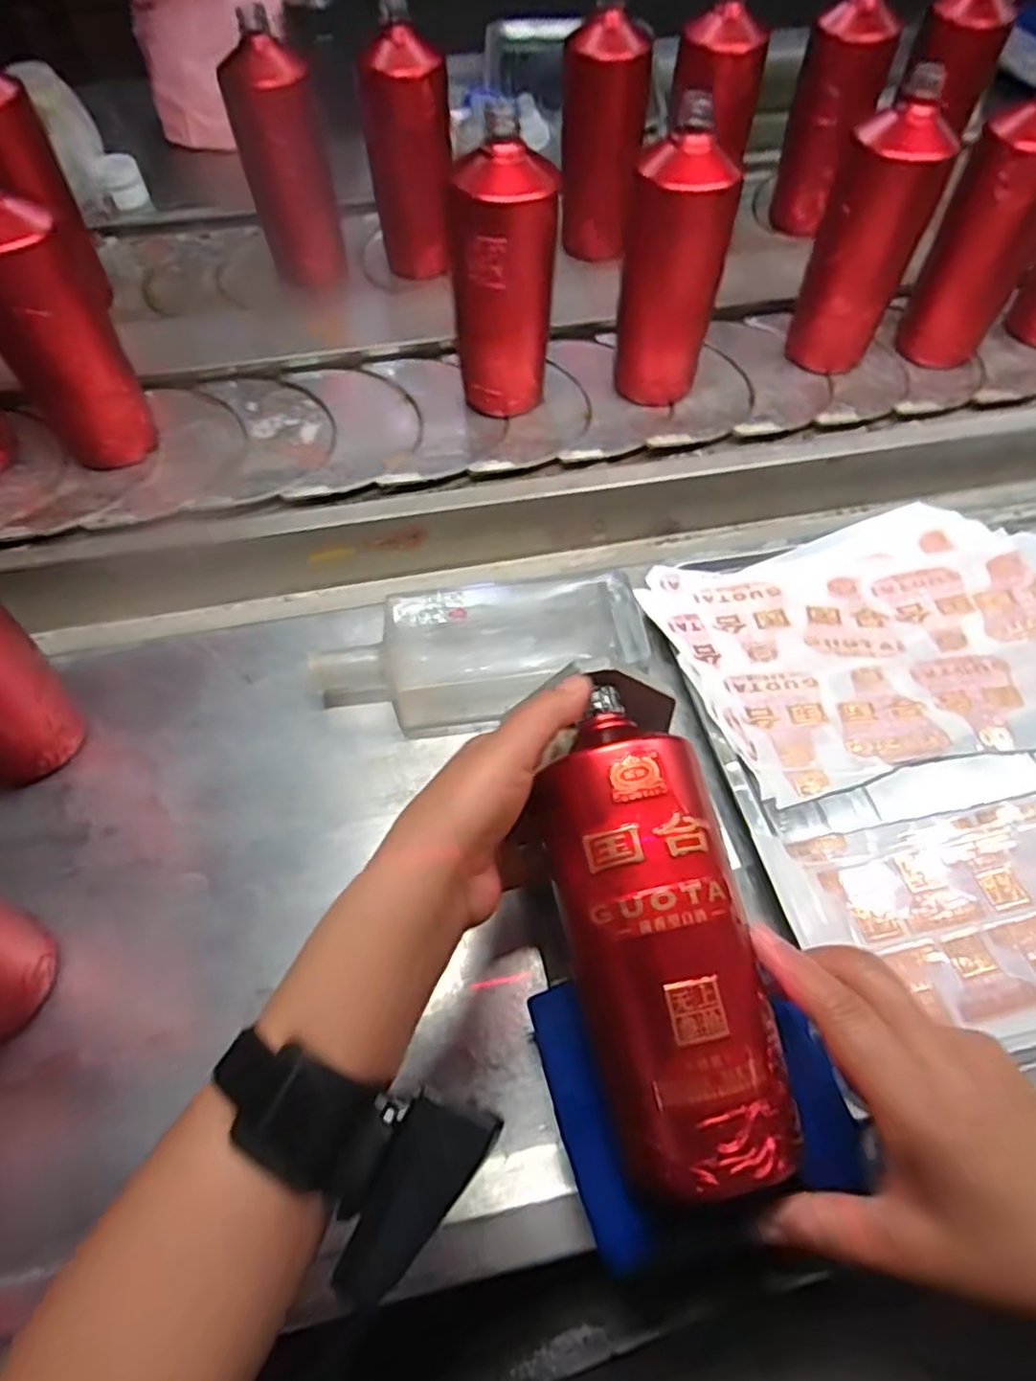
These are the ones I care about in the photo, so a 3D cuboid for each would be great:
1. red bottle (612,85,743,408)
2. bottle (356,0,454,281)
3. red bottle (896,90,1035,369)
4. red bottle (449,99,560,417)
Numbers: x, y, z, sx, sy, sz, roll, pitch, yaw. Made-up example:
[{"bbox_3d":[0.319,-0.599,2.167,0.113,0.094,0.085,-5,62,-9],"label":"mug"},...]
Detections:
[{"bbox_3d":[0.125,-0.346,0.595,0.073,0.204,0.071,-34,66,-14],"label":"red bottle"},{"bbox_3d":[-0.105,-0.527,0.711,0.084,0.201,0.068,-7,62,-1],"label":"bottle"},{"bbox_3d":[0.400,-0.385,0.612,0.079,0.191,0.061,24,66,15],"label":"red bottle"},{"bbox_3d":[-0.012,-0.320,0.579,0.078,0.197,0.074,39,70,20],"label":"red bottle"}]

